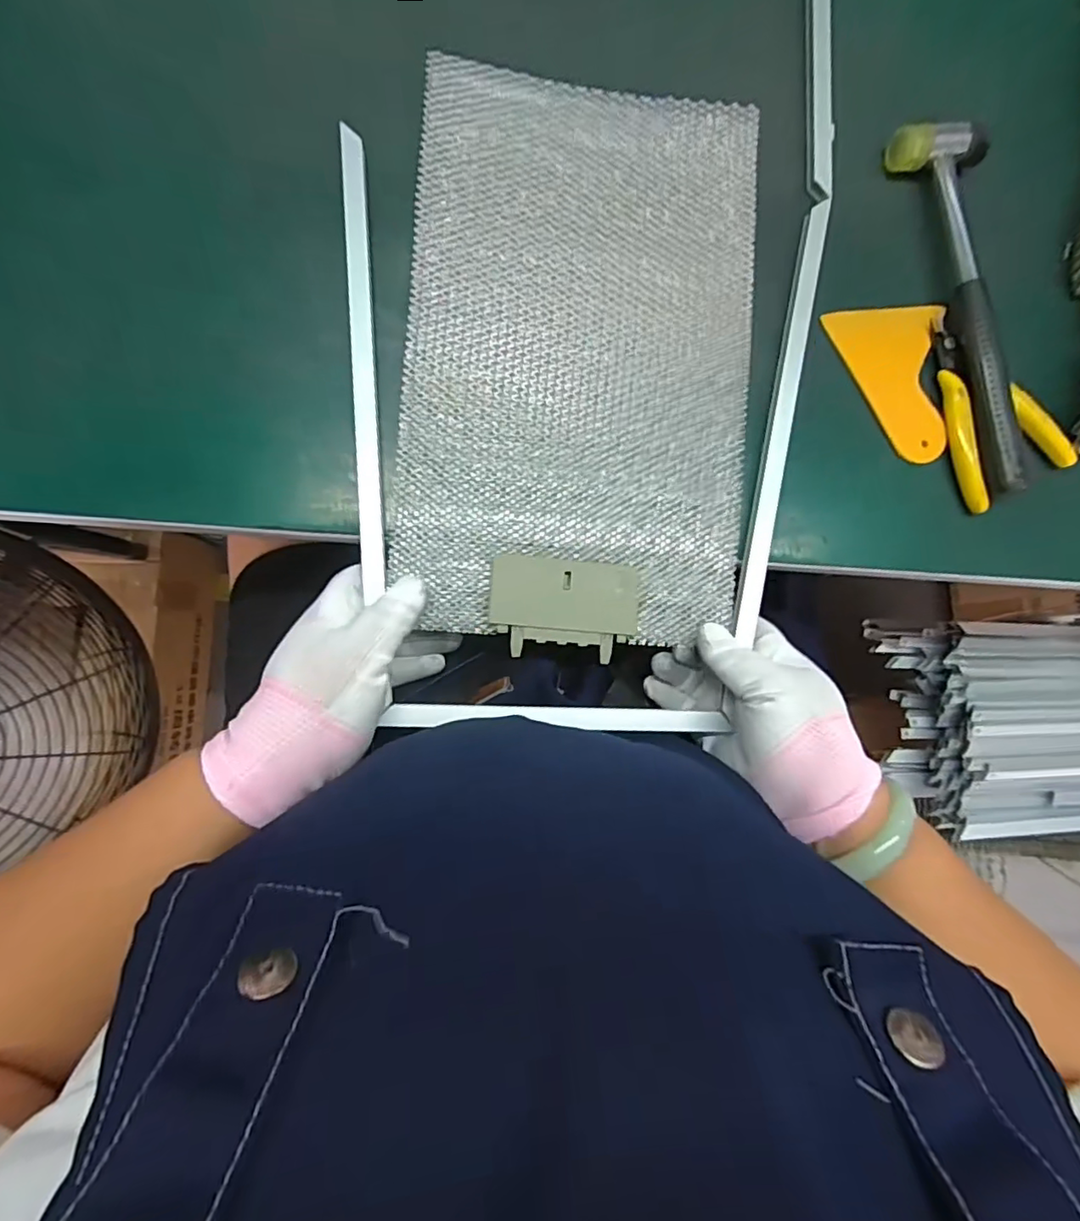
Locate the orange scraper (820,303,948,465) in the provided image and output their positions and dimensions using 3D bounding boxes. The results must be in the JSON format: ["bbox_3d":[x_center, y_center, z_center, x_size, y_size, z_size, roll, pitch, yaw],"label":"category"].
[{"bbox_3d":[0.228,-0.143,0.367,0.074,0.008,0.099,-12,89,-7],"label":"orange scraper"}]

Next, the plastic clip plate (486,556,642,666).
[{"bbox_3d":[0.014,-0.002,0.333,0.084,0.007,0.055,5,87,-6],"label":"plastic clip plate"}]

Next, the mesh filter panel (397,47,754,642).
[{"bbox_3d":[0.025,-0.147,0.340,0.196,0.013,0.316,4,87,-6],"label":"mesh filter panel"}]

